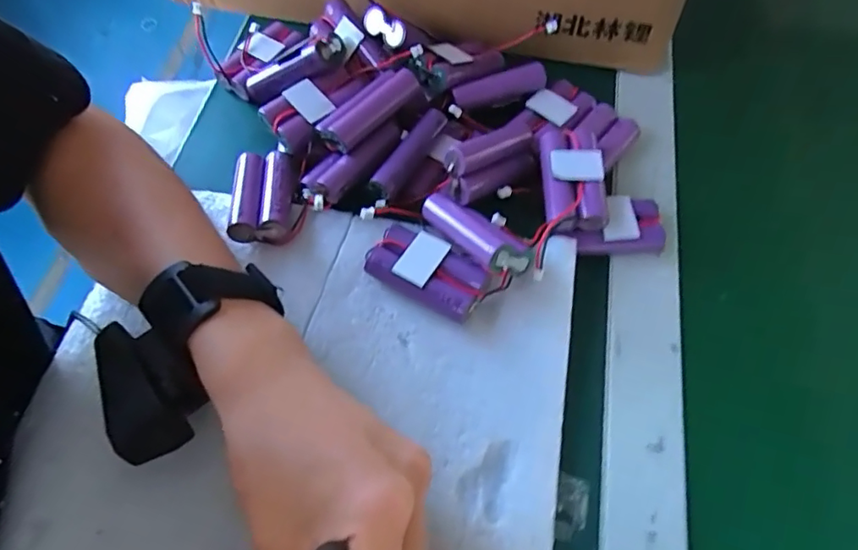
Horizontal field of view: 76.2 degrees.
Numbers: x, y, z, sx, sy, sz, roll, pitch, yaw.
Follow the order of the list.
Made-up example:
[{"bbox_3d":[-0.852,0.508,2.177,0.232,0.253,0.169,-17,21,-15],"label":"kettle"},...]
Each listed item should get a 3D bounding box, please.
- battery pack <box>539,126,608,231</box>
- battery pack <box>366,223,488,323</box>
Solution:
[{"bbox_3d":[0.086,-0.059,0.333,0.035,0.024,0.069,0,62,1],"label":"battery pack"},{"bbox_3d":[-0.002,-0.001,0.313,0.066,0.024,0.033,26,66,14],"label":"battery pack"}]

